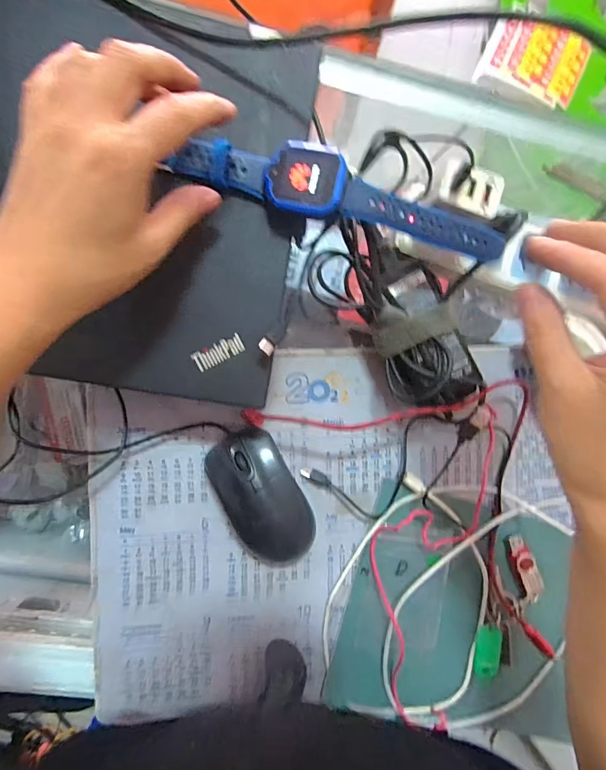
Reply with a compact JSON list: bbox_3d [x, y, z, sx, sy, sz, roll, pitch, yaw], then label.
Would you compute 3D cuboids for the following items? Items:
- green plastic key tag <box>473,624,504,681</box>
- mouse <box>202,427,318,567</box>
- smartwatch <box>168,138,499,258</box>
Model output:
[{"bbox_3d":[0.158,0.227,0.342,0.021,0.011,0.045,7,91,-8],"label":"green plastic key tag"},{"bbox_3d":[-0.030,0.090,0.307,0.056,0.030,0.113,-24,95,-6],"label":"mouse"},{"bbox_3d":[0.027,-0.114,0.239,0.206,0.022,0.037,12,90,-7],"label":"smartwatch"}]

